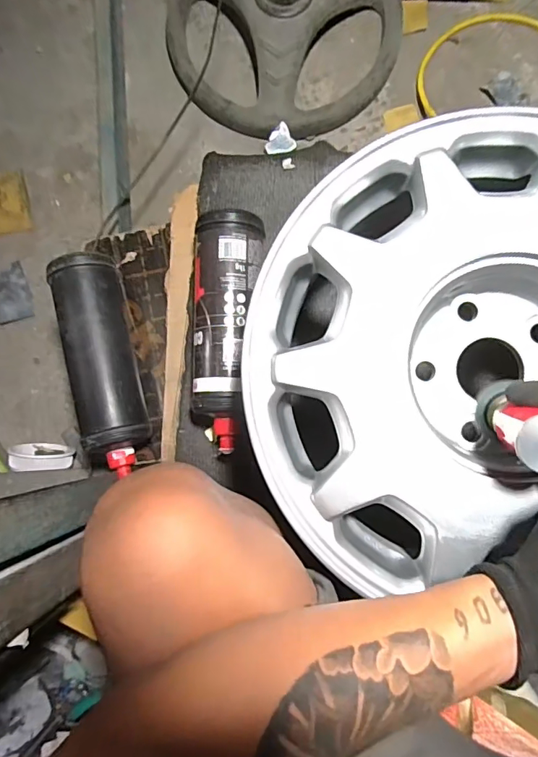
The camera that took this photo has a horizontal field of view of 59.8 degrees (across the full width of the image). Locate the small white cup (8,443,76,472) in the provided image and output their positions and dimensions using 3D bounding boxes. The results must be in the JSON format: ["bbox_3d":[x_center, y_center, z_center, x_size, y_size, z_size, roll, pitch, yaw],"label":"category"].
[{"bbox_3d":[-0.355,0.121,0.731,0.082,0.090,0.039,0,84,2],"label":"small white cup"}]

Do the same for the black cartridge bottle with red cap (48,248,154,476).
[{"bbox_3d":[-0.198,-0.025,0.568,0.080,0.074,0.246,-15,83,0],"label":"black cartridge bottle with red cap"}]

